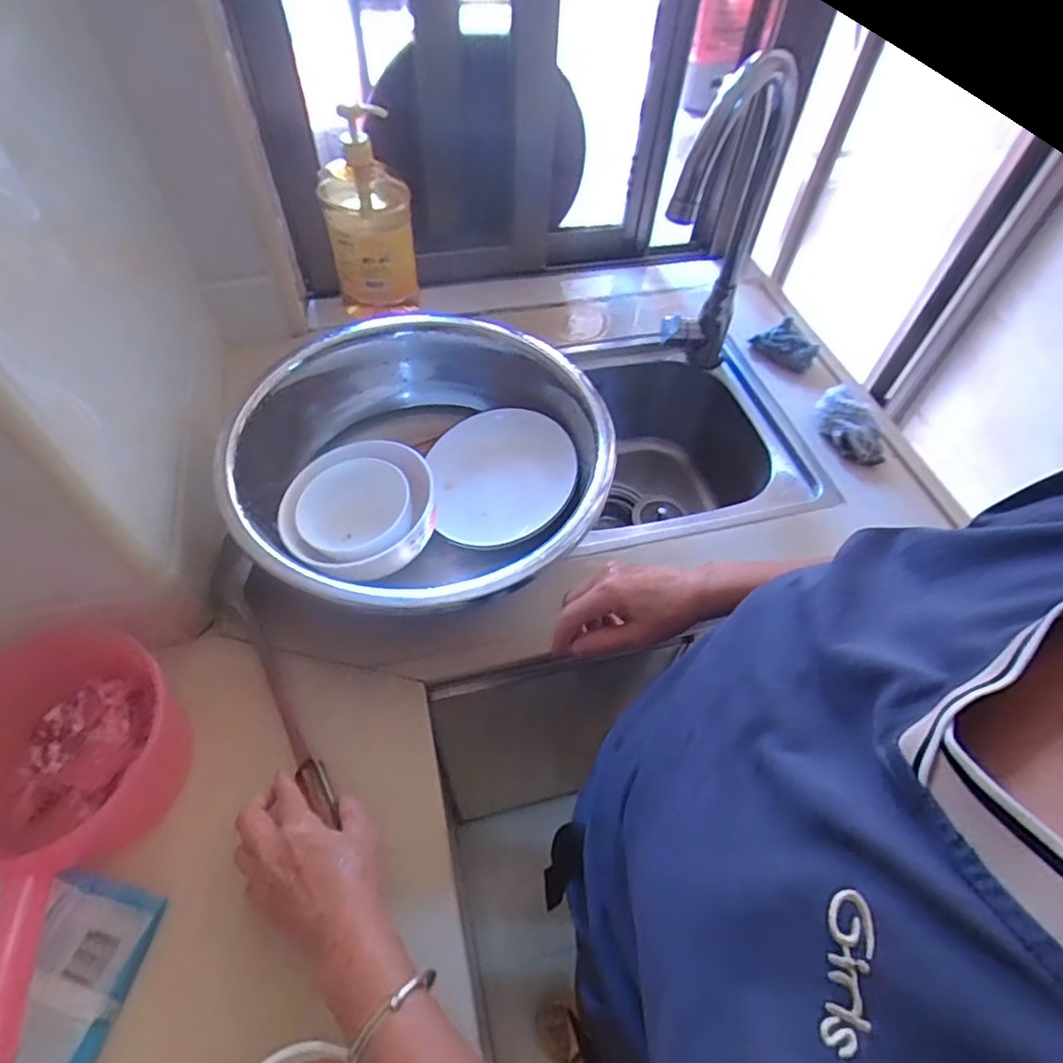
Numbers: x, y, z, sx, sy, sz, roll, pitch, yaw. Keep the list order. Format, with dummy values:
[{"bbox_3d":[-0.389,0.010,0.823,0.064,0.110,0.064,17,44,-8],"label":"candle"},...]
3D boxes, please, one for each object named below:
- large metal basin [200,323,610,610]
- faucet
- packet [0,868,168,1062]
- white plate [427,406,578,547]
[{"bbox_3d":[-0.105,-0.062,0.629,0.354,0.128,0.369,1,54,-2],"label":"large metal basin"},{"bbox_3d":[0.210,-0.318,0.694,0.090,0.372,0.277,18,56,10],"label":"faucet"},{"bbox_3d":[-0.366,0.293,0.413,0.177,0.032,0.119,13,55,6],"label":"packet"},{"bbox_3d":[-0.034,-0.060,0.670,0.160,0.022,0.156,-2,74,9],"label":"white plate"}]

